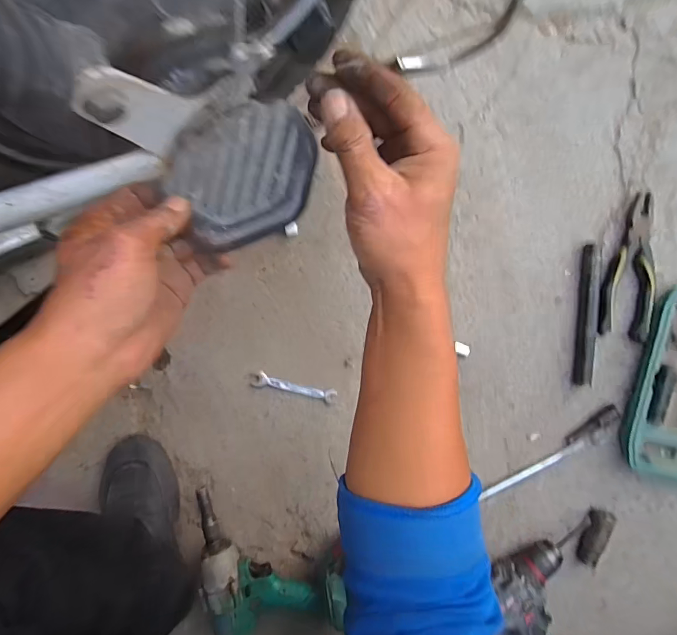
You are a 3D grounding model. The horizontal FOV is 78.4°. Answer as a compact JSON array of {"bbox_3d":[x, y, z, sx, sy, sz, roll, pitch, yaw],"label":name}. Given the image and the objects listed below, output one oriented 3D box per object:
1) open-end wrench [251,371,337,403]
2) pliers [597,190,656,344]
[{"bbox_3d":[-0.060,0.096,0.568,0.114,0.007,0.019,12,91,1],"label":"open-end wrench"},{"bbox_3d":[0.380,-0.065,0.549,0.068,0.019,0.187,1,93,1],"label":"pliers"}]

